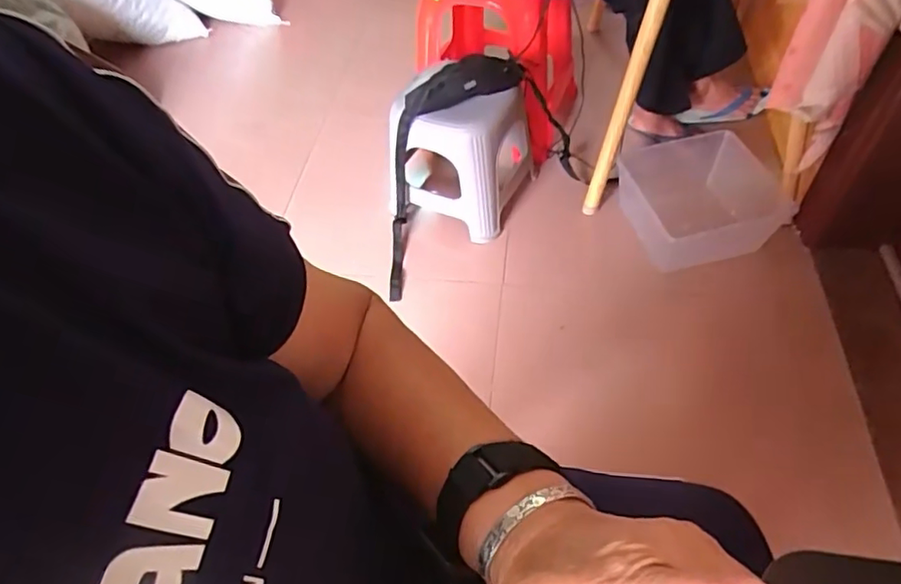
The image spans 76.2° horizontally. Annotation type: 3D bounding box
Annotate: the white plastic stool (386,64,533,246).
[{"bbox_3d":[0.038,-0.345,1.395,0.284,0.307,0.286,15,56,17],"label":"white plastic stool"}]

